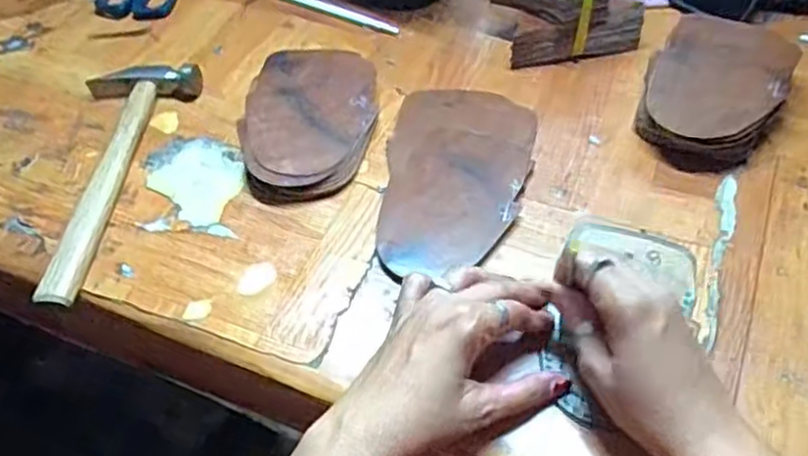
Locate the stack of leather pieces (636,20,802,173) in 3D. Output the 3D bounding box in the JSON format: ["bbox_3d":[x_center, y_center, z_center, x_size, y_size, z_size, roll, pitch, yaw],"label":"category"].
[{"bbox_3d":[0.252,-0.111,0.559,0.101,0.039,0.153,21,52,20],"label":"stack of leather pieces"}]

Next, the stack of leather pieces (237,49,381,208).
[{"bbox_3d":[-0.076,-0.087,0.557,0.100,0.024,0.160,1,48,3],"label":"stack of leather pieces"}]

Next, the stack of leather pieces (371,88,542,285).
[{"bbox_3d":[0.040,-0.043,0.523,0.108,0.011,0.197,7,49,8],"label":"stack of leather pieces"}]

